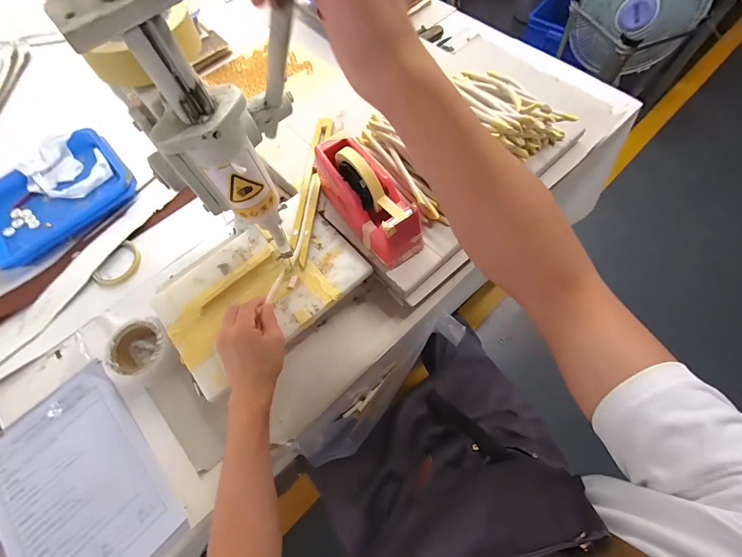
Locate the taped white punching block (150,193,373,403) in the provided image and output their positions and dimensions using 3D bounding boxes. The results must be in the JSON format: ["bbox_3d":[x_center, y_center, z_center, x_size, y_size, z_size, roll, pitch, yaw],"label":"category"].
[{"bbox_3d":[-0.172,0.009,0.522,0.296,0.030,0.199,-39,69,-12],"label":"taped white punching block"}]

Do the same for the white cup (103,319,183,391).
[{"bbox_3d":[-0.356,0.119,0.537,0.110,0.053,0.100,-12,66,-2],"label":"white cup"}]

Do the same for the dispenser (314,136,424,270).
[{"bbox_3d":[-0.004,-0.125,0.507,0.084,0.120,0.201,-33,68,-10],"label":"dispenser"}]

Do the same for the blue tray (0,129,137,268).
[{"bbox_3d":[-0.640,-0.166,0.675,0.293,0.036,0.214,-36,69,-11],"label":"blue tray"}]

